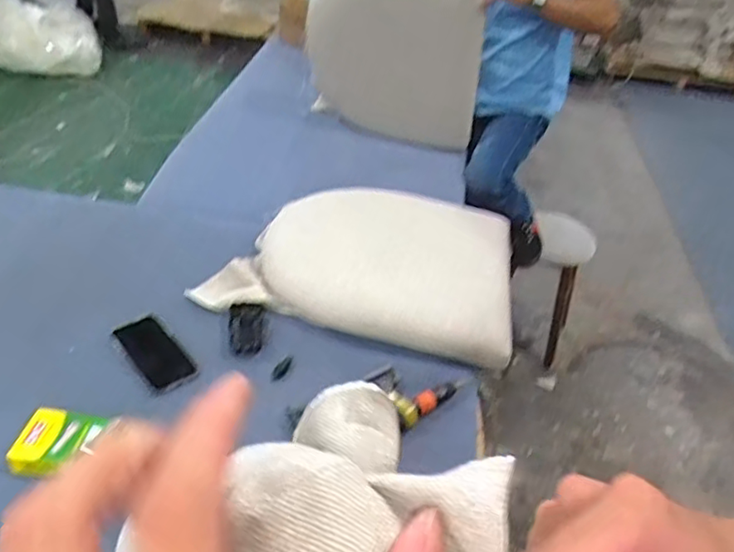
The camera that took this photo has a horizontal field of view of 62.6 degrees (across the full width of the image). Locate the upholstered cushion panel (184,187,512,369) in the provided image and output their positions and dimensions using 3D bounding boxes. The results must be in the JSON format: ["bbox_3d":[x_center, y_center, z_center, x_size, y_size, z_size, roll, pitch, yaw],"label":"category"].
[{"bbox_3d":[0.016,-0.045,1.120,0.533,0.100,0.387,12,38,7],"label":"upholstered cushion panel"}]

